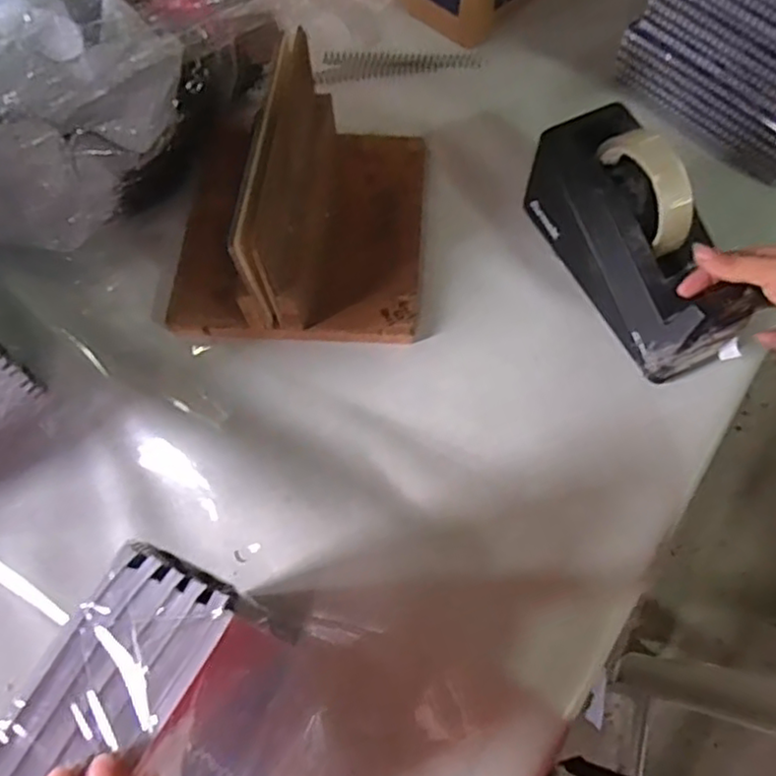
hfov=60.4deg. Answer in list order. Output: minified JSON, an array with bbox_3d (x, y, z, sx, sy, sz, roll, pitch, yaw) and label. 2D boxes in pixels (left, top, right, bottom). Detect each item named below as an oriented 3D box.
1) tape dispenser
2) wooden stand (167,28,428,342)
[{"bbox_3d":[0.188,-0.115,0.503,0.067,0.118,0.197,-23,69,-10],"label":"tape dispenser"},{"bbox_3d":[-0.071,-0.155,0.532,0.201,0.111,0.207,4,66,1],"label":"wooden stand"}]

